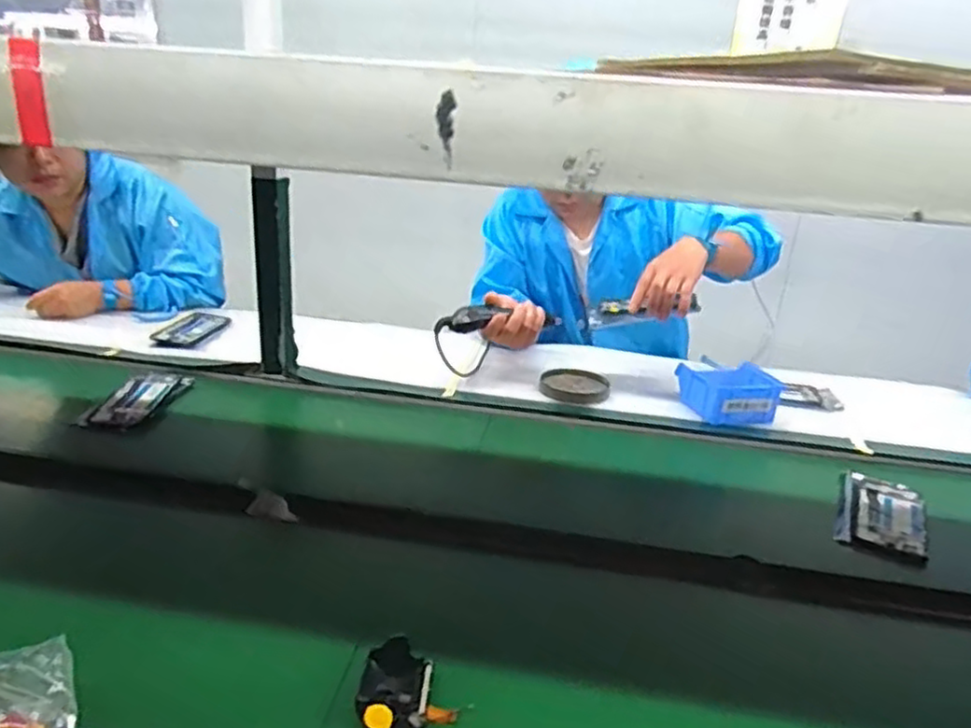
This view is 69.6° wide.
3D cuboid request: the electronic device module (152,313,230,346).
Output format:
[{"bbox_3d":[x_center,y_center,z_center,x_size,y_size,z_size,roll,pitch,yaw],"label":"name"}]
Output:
[{"bbox_3d":[-0.545,-0.070,1.310,0.096,0.013,0.141,7,22,8],"label":"electronic device module"}]

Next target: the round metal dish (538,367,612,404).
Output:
[{"bbox_3d":[0.148,0.034,1.151,0.112,0.026,0.092,7,22,8],"label":"round metal dish"}]

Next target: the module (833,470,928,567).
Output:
[{"bbox_3d":[0.497,0.186,0.875,0.094,0.019,0.173,15,25,26],"label":"module"}]

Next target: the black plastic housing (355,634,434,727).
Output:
[{"bbox_3d":[-0.070,0.250,0.548,0.052,0.038,0.080,3,22,0],"label":"black plastic housing"}]

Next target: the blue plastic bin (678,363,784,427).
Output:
[{"bbox_3d":[0.392,0.047,1.112,0.143,0.062,0.113,0,22,-9],"label":"blue plastic bin"}]

